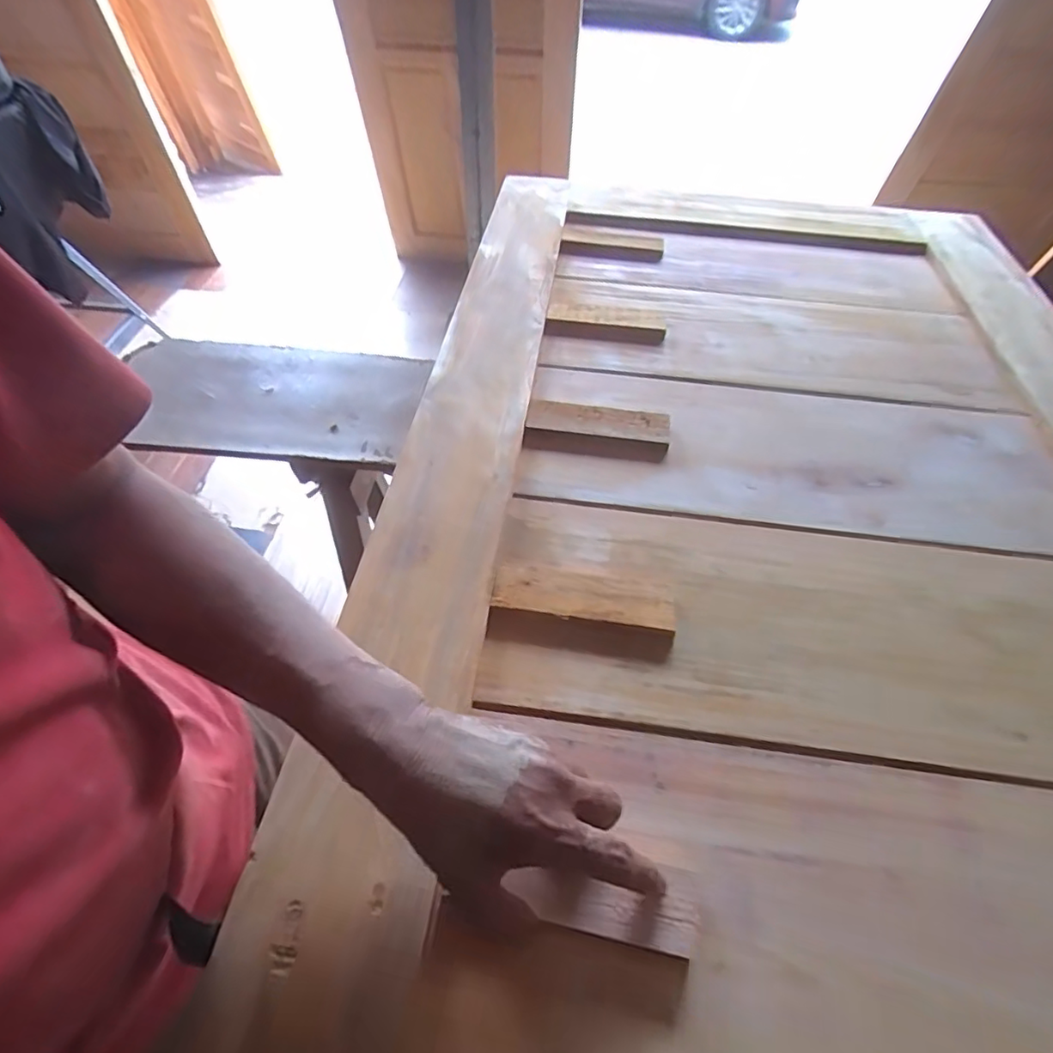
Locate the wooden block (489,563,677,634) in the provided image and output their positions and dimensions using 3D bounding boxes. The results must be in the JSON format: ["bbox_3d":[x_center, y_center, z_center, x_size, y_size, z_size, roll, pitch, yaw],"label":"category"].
[{"bbox_3d":[0.047,0.059,0.480,0.147,0.014,0.046,8,51,5],"label":"wooden block"}]

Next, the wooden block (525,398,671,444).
[{"bbox_3d":[0.077,-0.112,0.618,0.151,0.017,0.043,8,51,5],"label":"wooden block"}]

